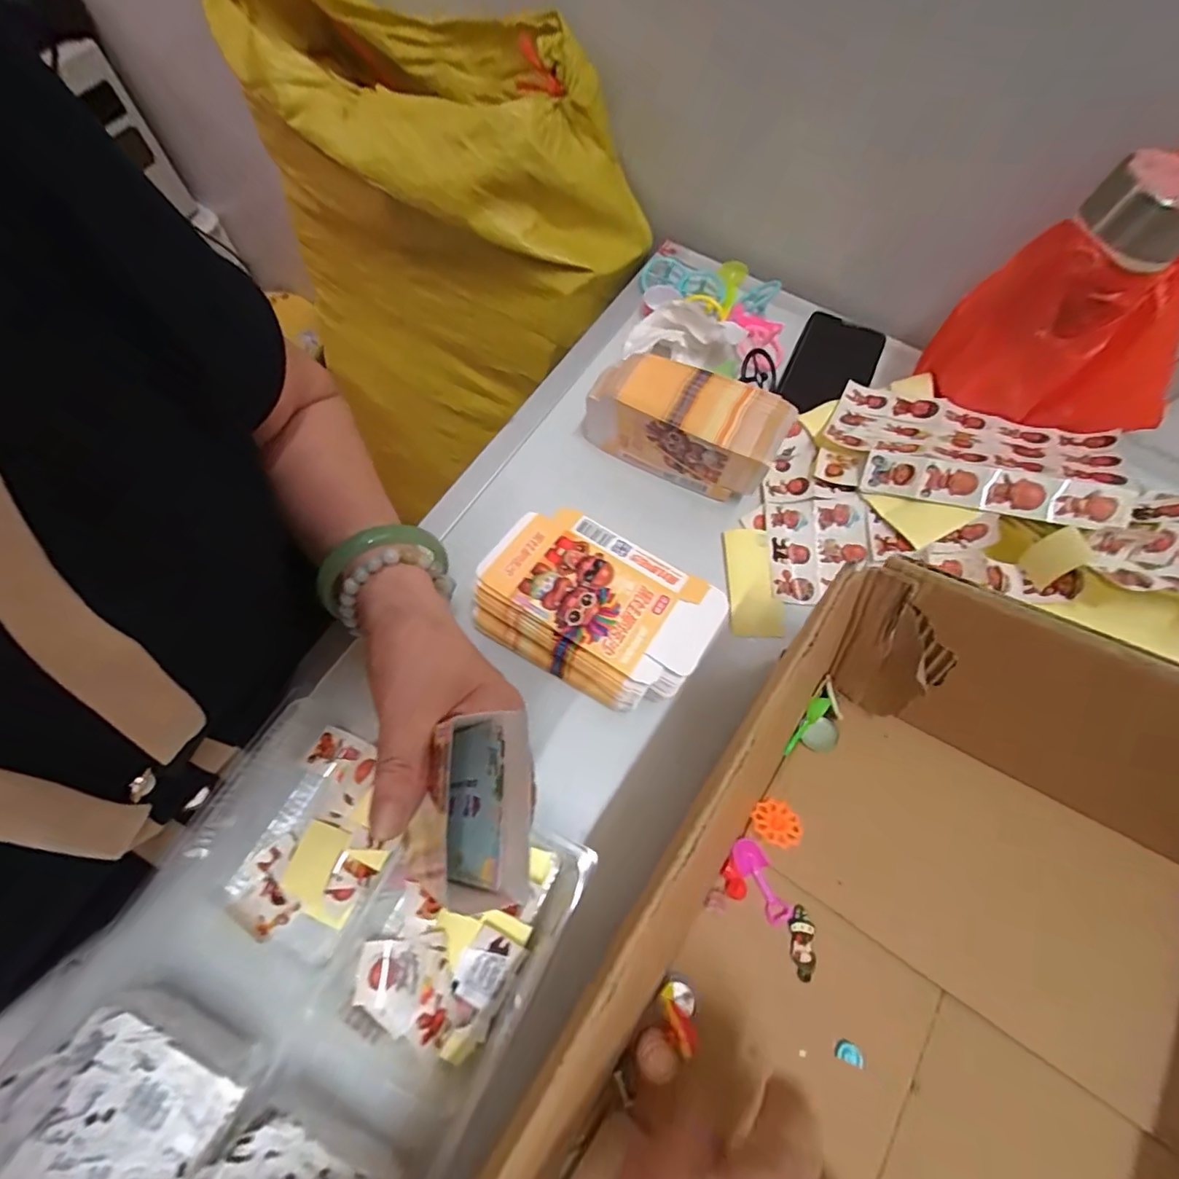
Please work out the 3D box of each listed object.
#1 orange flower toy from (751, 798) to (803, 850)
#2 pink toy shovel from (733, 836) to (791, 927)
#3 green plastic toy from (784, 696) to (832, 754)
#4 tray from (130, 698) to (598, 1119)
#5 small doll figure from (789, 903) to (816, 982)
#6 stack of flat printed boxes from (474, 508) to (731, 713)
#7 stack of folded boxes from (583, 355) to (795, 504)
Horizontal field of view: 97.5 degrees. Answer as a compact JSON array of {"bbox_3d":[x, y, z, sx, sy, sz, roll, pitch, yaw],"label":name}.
[{"bbox_3d":[0.119,0.148,0.328,0.028,0.004,0.028,-2,43,2],"label":"orange flower toy"},{"bbox_3d":[0.106,0.180,0.322,0.019,0.004,0.048,-28,71,-13],"label":"pink toy shovel"},{"bbox_3d":[0.143,0.090,0.346,0.012,0.011,0.046,30,105,10],"label":"green plastic toy"},{"bbox_3d":[-0.133,0.184,0.311,0.223,0.029,0.151,25,68,8],"label":"tray"},{"bbox_3d":[0.126,0.209,0.305,0.013,0.005,0.036,9,67,1],"label":"small doll figure"},{"bbox_3d":[0.003,0.016,0.359,0.150,0.067,0.098,30,69,10],"label":"stack of flat printed boxes"},{"bbox_3d":[0.070,-0.125,0.411,0.154,0.090,0.058,25,68,8],"label":"stack of folded boxes"}]

